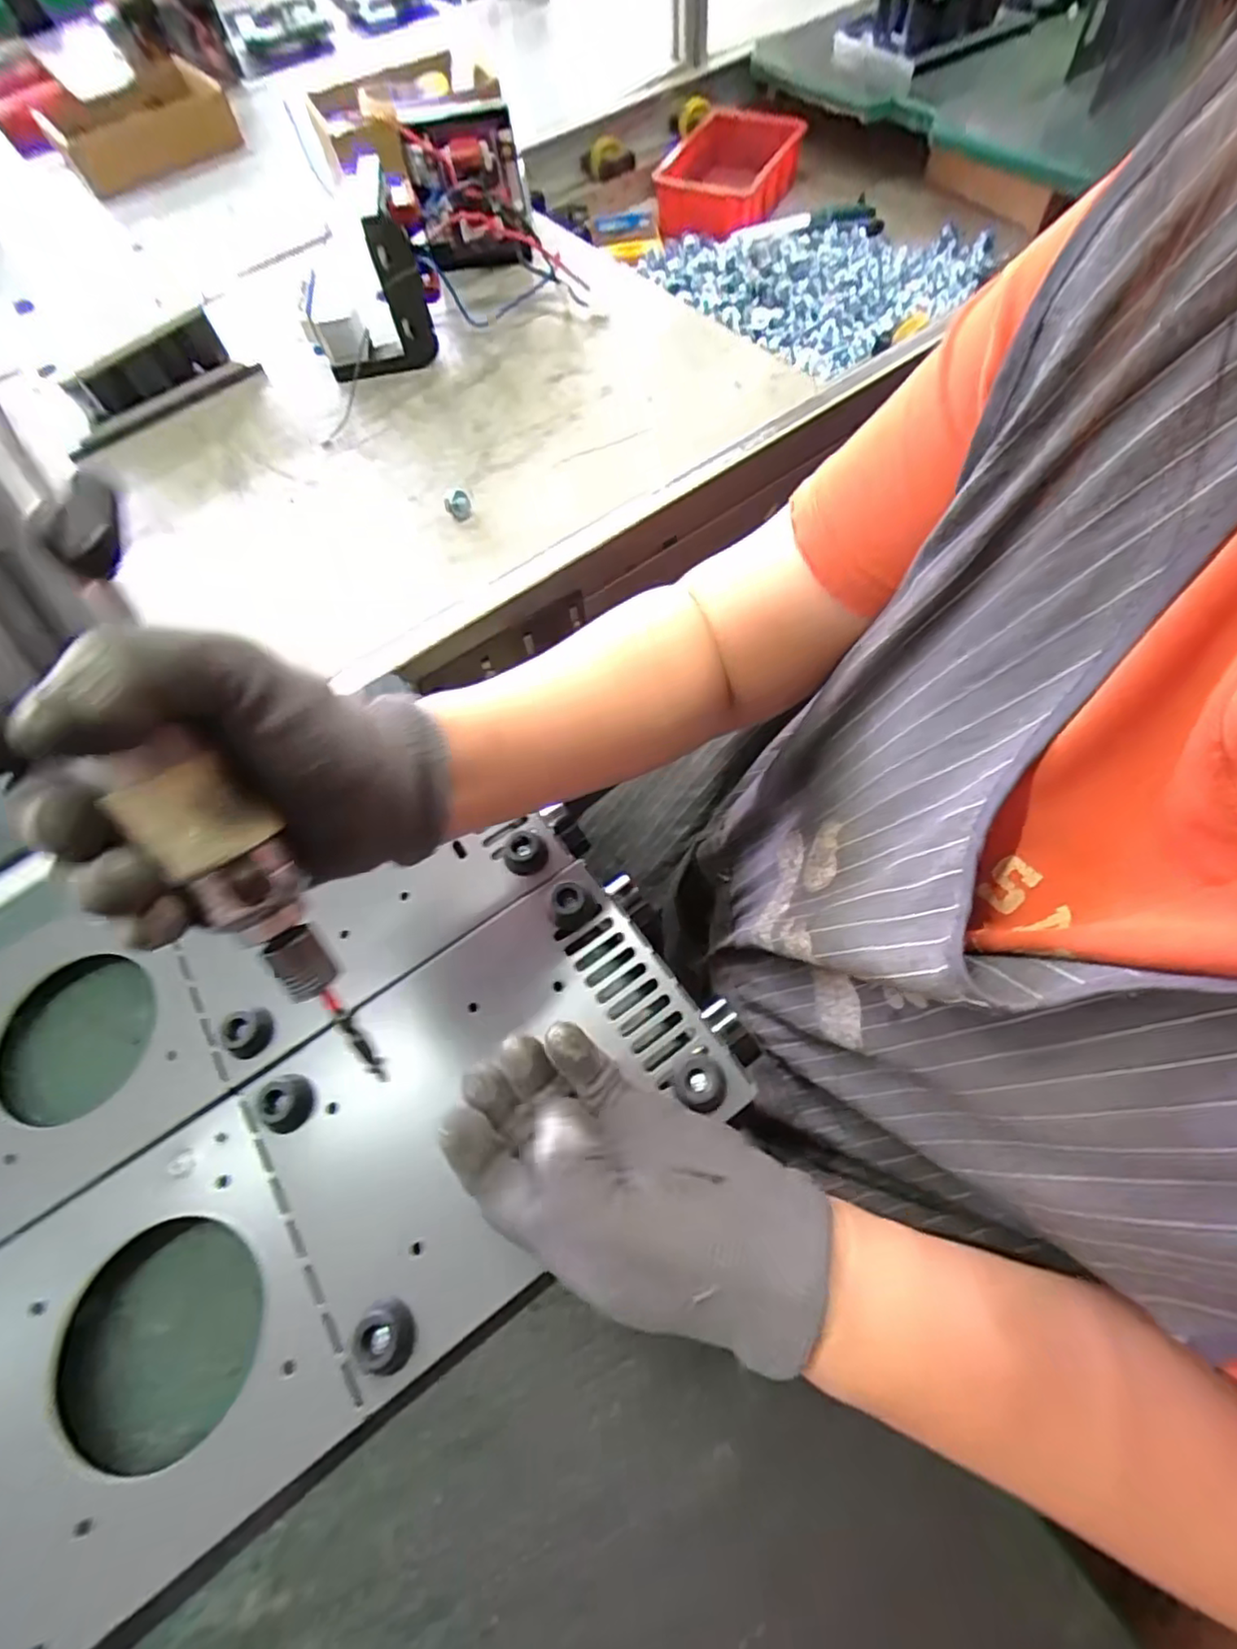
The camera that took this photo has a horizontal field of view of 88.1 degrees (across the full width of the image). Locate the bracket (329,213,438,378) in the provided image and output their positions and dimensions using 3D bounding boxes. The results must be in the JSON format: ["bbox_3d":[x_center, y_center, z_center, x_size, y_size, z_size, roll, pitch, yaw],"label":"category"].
[{"bbox_3d":[-0.221,-0.458,0.570,0.105,0.105,0.036,-20,65,-4],"label":"bracket"}]

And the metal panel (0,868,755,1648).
[{"bbox_3d":[-0.134,0.172,0.284,0.378,0.017,0.158,-37,67,-14],"label":"metal panel"}]

